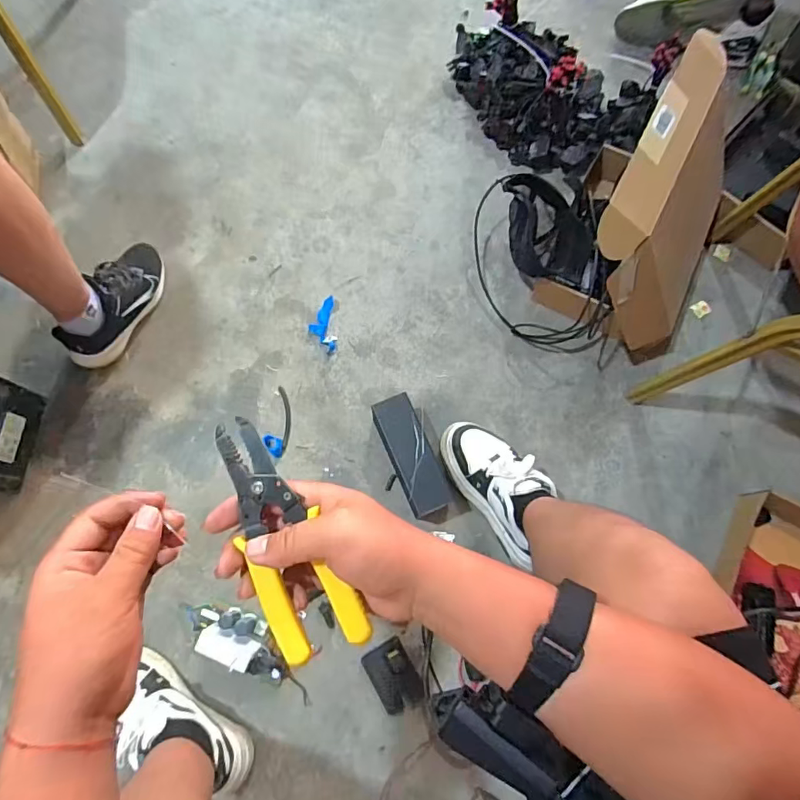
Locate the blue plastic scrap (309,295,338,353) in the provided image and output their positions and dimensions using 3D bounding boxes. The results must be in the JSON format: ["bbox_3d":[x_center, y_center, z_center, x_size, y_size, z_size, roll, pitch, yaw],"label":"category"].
[{"bbox_3d":[-0.152,-0.147,0.978,0.051,0.013,0.112,-6,73,-4],"label":"blue plastic scrap"}]

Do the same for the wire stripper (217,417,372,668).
[{"bbox_3d":[-0.079,0.090,0.331,0.056,0.020,0.162,-25,81,-9],"label":"wire stripper"}]

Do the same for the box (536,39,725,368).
[{"bbox_3d":[0.466,-0.319,0.885,0.274,0.333,0.404,27,74,6],"label":"box"}]

